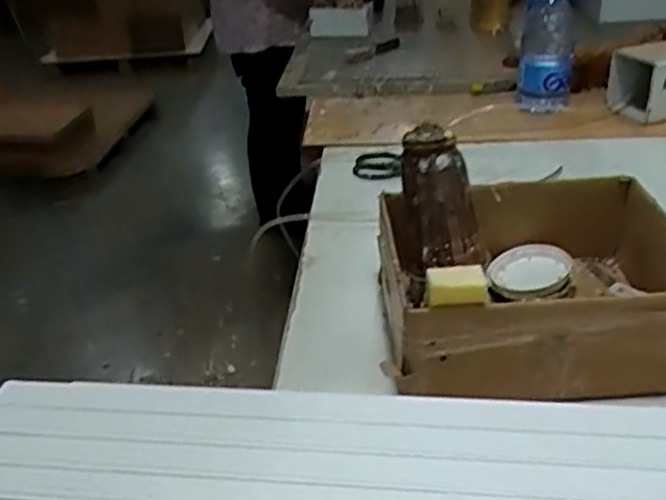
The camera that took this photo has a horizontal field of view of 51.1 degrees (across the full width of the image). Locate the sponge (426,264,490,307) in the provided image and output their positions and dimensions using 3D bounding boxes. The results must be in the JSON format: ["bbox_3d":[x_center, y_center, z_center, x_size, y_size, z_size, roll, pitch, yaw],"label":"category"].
[{"bbox_3d":[0.117,0.034,0.664,0.058,0.025,0.032,-7,32,-6],"label":"sponge"}]

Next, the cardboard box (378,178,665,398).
[{"bbox_3d":[0.220,0.040,0.775,0.309,0.124,0.250,-3,32,0],"label":"cardboard box"}]

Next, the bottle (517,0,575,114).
[{"bbox_3d":[0.412,-0.399,1.333,0.098,0.265,0.088,4,32,11],"label":"bottle"}]

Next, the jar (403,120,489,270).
[{"bbox_3d":[0.110,-0.050,0.720,0.066,0.157,0.055,-26,16,-30],"label":"jar"}]

